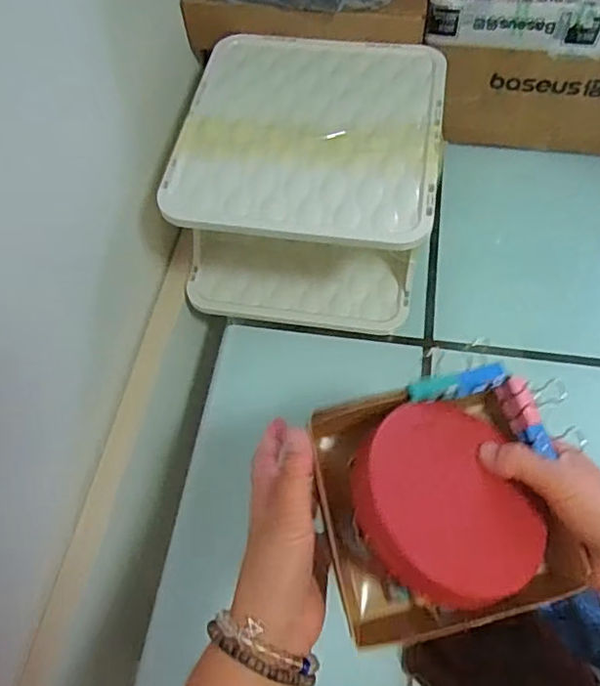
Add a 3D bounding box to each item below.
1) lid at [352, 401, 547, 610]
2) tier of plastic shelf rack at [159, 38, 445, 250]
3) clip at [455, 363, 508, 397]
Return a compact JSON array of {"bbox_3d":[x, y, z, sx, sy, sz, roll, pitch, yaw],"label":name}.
[{"bbox_3d":[0.084,0.089,0.342,0.110,0.014,0.114,9,57,-15],"label":"lid"},{"bbox_3d":[0.010,-0.200,0.550,0.237,0.012,0.247,6,61,6],"label":"tier of plastic shelf rack"},{"bbox_3d":[0.117,0.023,0.381,0.034,0.009,0.013,-16,61,-7],"label":"clip"}]

